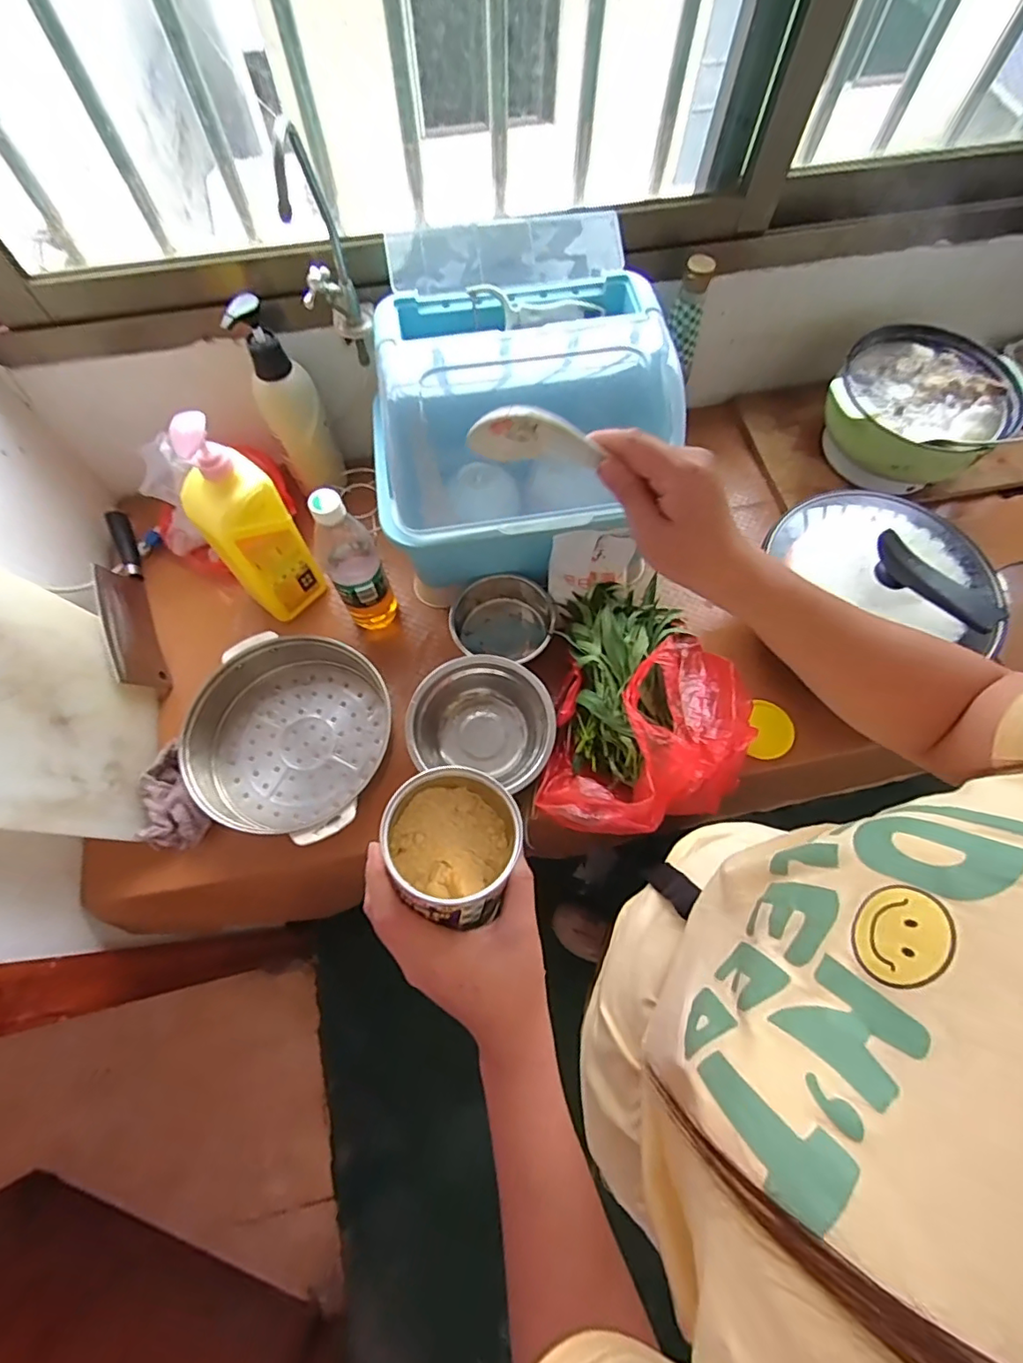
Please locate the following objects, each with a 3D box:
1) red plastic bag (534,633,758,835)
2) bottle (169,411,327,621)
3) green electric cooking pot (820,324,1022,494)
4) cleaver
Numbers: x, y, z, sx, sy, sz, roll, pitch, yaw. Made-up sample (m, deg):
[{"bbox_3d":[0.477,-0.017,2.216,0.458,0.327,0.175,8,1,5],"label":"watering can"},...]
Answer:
[{"bbox_3d":[0.156,0.048,0.624,0.206,0.092,0.262,12,67,5],"label":"red plastic bag"},{"bbox_3d":[-0.306,-0.175,0.644,0.094,0.277,0.080,-39,73,-15],"label":"bottle"},{"bbox_3d":[0.570,-0.376,0.797,0.245,0.128,0.218,-36,72,-14],"label":"green electric cooking pot"},{"bbox_3d":[-0.507,-0.115,0.721,0.025,0.076,0.272,-21,69,-9],"label":"cleaver"}]

